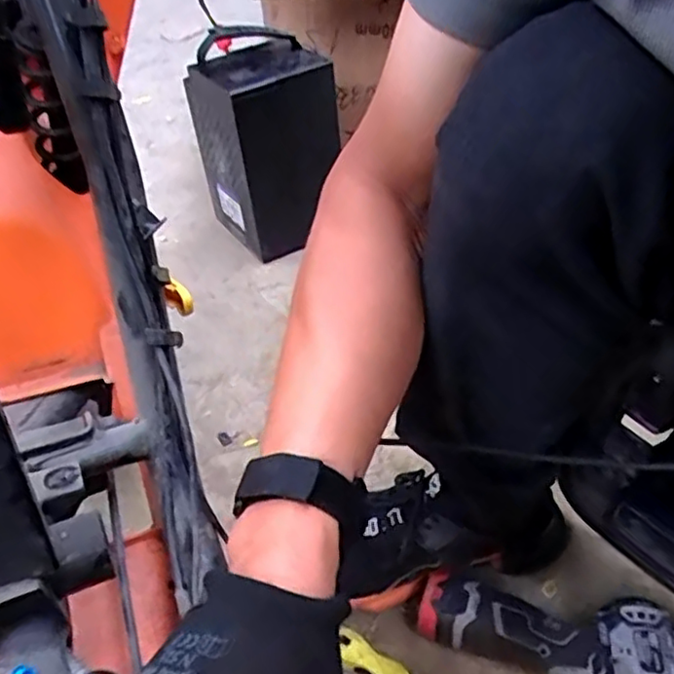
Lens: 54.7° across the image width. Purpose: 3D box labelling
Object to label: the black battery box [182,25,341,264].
[{"bbox_3d":[-0.100,-0.287,0.994,0.165,0.283,0.174,-26,44,-21],"label":"black battery box"}]

